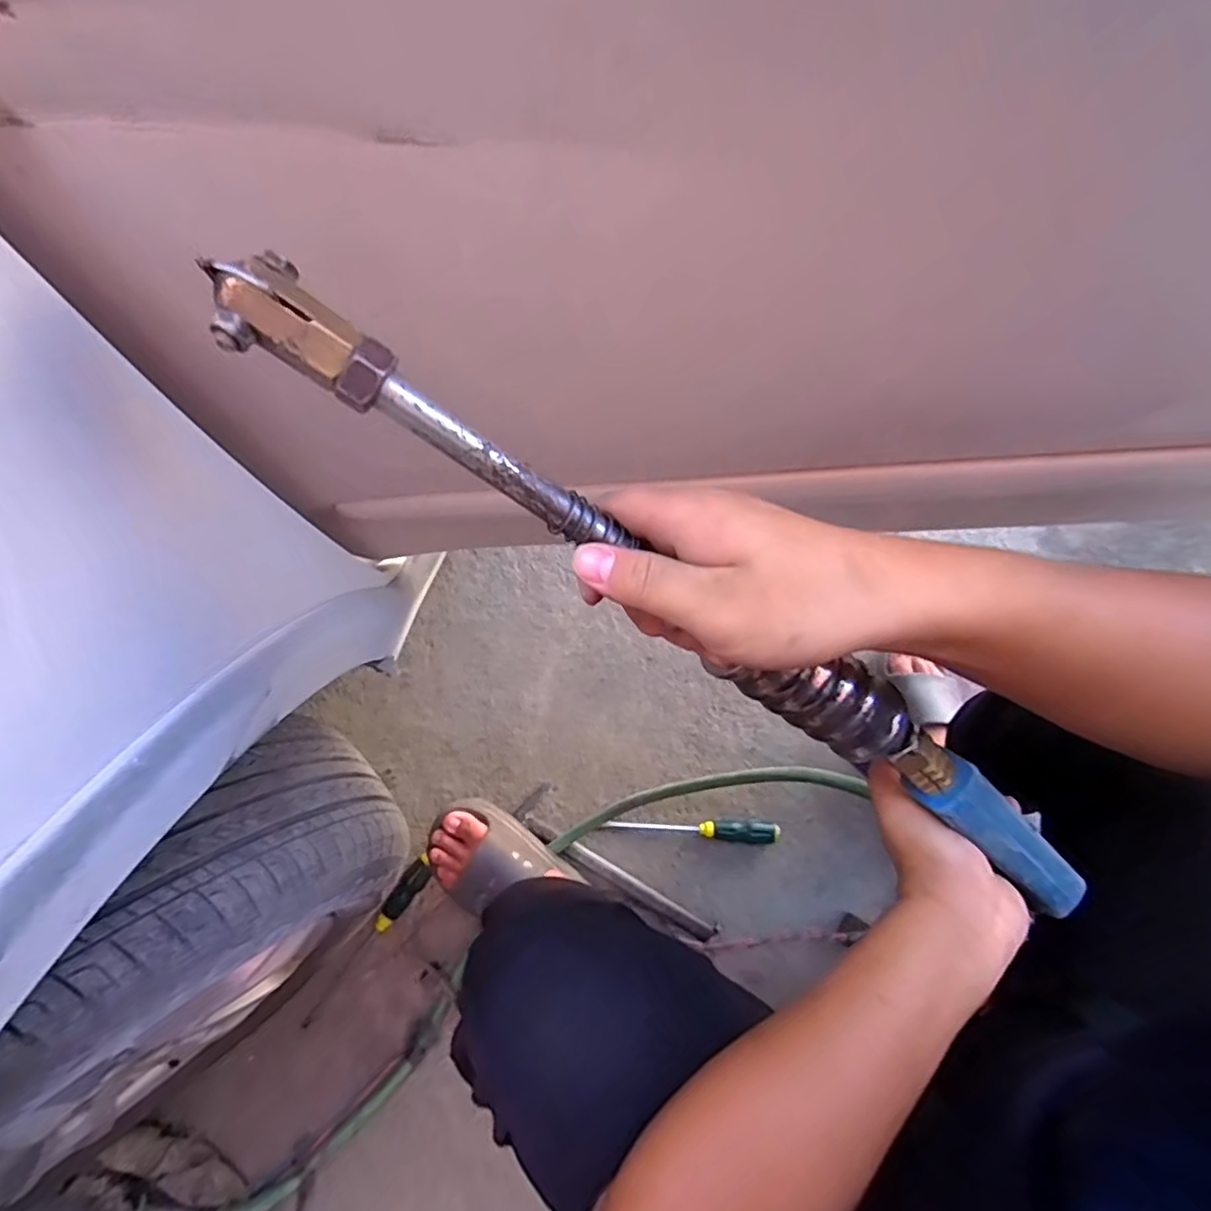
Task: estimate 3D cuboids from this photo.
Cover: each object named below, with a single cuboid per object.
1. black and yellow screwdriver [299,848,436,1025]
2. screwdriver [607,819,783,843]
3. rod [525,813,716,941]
[{"bbox_3d":[-0.307,0.434,0.831,0.027,0.025,0.261,37,88,8],"label":"black and yellow screwdriver"},{"bbox_3d":[0.123,0.305,0.879,0.227,0.034,0.029,4,74,-1],"label":"screwdriver"},{"bbox_3d":[0.014,0.360,0.853,0.279,0.023,0.021,30,75,6],"label":"rod"}]

